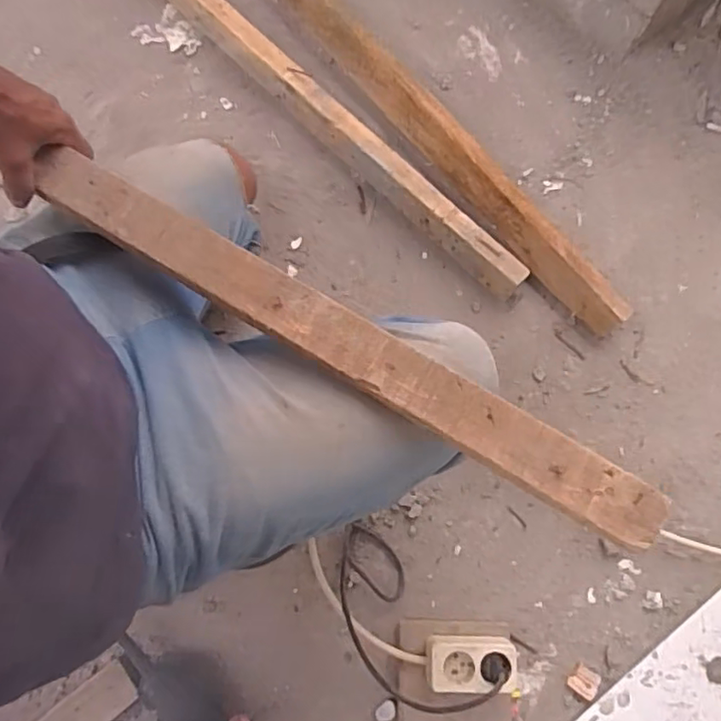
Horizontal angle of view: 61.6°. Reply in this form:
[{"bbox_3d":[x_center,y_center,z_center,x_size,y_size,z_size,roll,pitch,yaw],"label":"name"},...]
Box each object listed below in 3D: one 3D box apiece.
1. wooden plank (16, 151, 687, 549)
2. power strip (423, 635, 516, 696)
[{"bbox_3d":[-0.033,-0.025,0.520,0.598,0.023,0.055,30,80,11],"label":"wooden plank"},{"bbox_3d":[0.136,0.371,0.736,0.105,0.032,0.058,1,79,-1],"label":"power strip"}]

